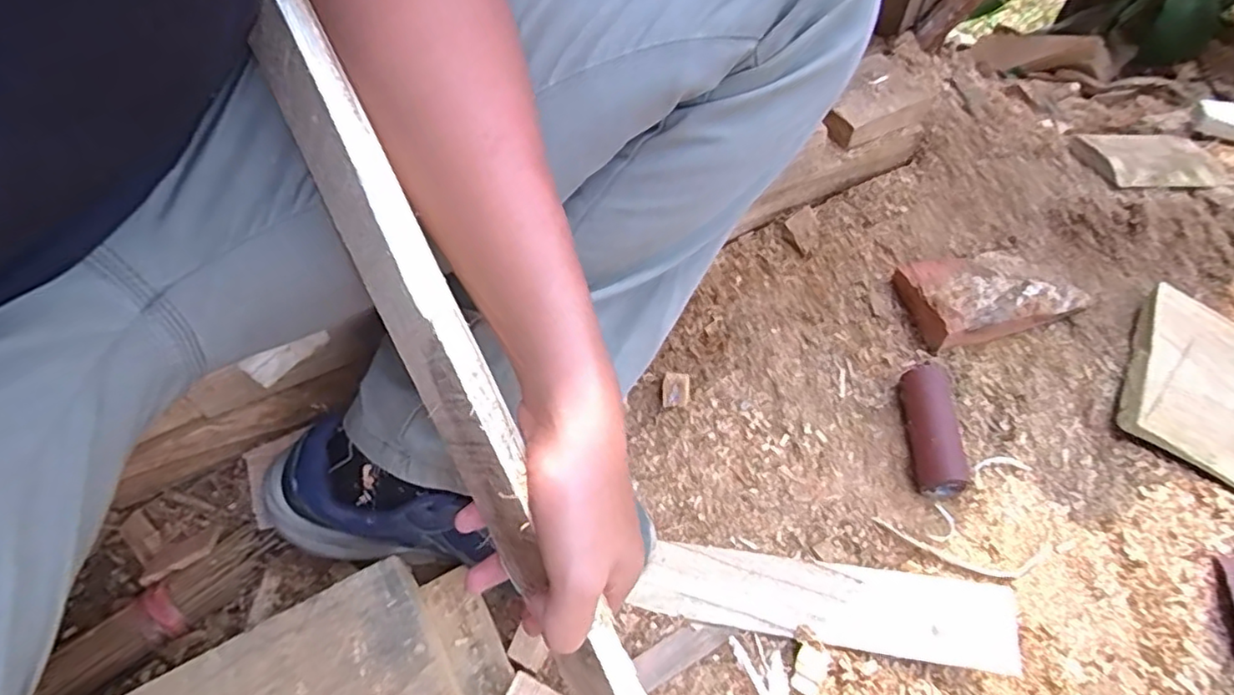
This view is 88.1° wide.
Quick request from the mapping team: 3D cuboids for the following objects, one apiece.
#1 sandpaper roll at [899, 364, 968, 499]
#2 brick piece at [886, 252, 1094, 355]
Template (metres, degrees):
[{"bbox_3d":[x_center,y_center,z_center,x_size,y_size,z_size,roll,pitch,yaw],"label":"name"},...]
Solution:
[{"bbox_3d":[0.268,0.064,0.539,0.034,0.029,0.118,4,58,5],"label":"sandpaper roll"},{"bbox_3d":[0.359,-0.057,0.616,0.151,0.035,0.100,-13,58,-6],"label":"brick piece"}]

